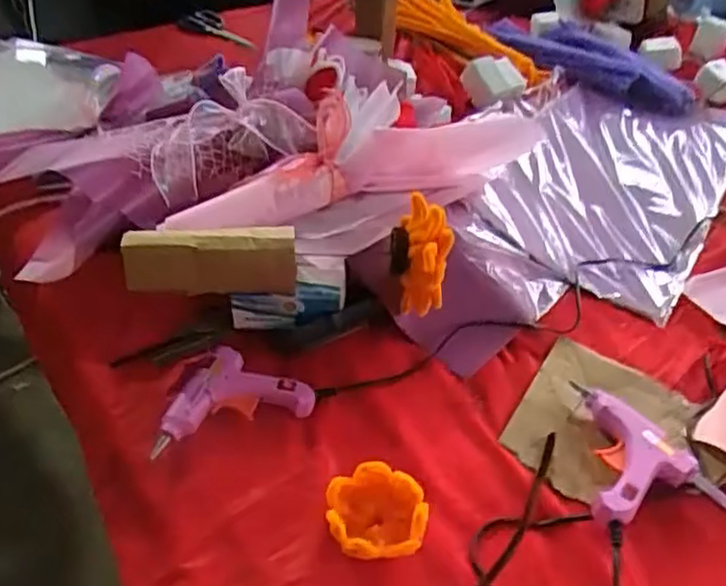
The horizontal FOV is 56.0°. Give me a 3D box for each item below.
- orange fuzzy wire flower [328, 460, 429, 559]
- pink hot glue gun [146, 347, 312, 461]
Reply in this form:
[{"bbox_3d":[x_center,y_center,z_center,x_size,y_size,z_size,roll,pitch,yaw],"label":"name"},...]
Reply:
[{"bbox_3d":[0.011,0.165,0.510,0.074,0.037,0.064,1,43,1],"label":"orange fuzzy wire flower"},{"bbox_3d":[-0.118,0.086,0.599,0.134,0.026,0.081,-11,44,-16],"label":"pink hot glue gun"}]

